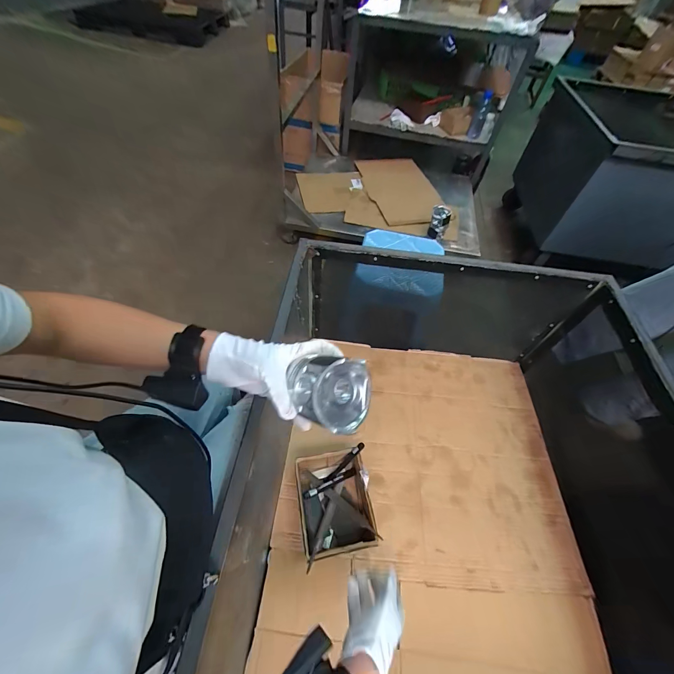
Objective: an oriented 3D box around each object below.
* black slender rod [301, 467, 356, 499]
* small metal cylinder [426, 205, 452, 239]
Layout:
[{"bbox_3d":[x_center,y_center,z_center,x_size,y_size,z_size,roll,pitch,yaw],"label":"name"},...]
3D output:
[{"bbox_3d":[-0.012,0.338,0.719,0.144,0.022,0.017,-7,53,-39],"label":"black slender rod"},{"bbox_3d":[0.474,-0.532,1.449,0.089,0.125,0.092,21,57,9],"label":"small metal cylinder"}]

